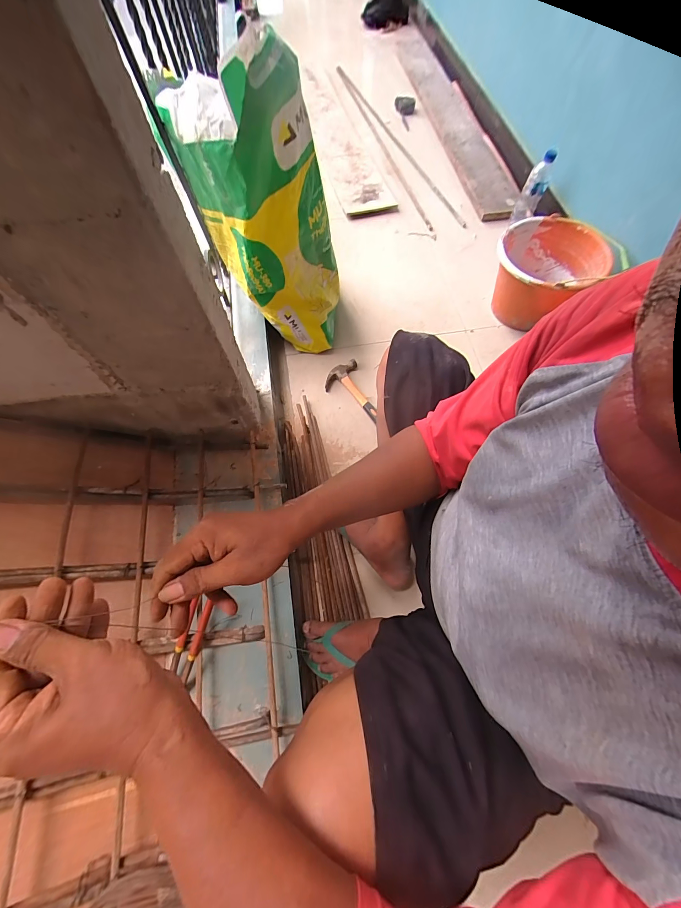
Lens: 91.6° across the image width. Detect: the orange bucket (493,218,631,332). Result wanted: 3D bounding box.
[{"bbox_3d":[0.574,-0.498,0.942,0.280,0.200,0.268,0,67,0],"label":"orange bucket"}]

